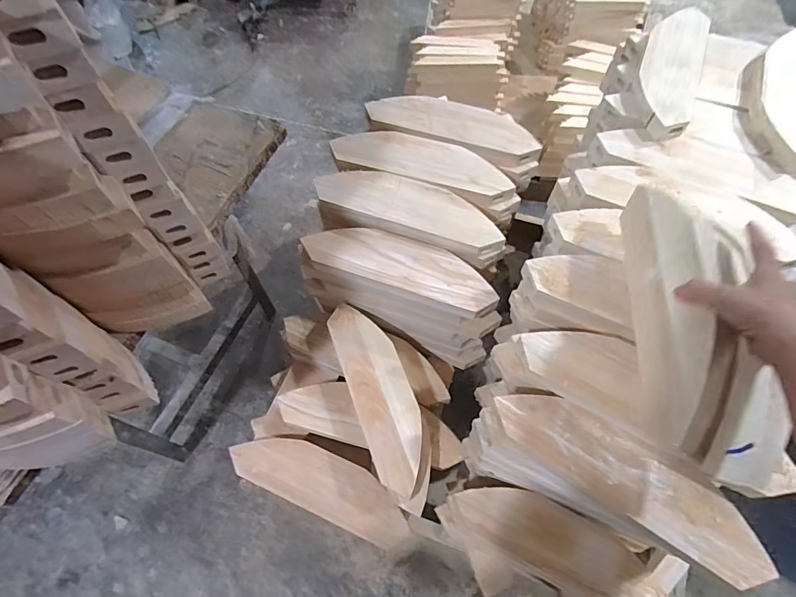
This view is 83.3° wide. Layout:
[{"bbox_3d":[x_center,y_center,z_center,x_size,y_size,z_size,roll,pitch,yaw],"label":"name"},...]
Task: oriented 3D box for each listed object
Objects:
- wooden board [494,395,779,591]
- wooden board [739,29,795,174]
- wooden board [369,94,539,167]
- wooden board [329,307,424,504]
[{"bbox_3d":[0.269,0.201,0.524,0.309,0.016,0.093,31,65,15],"label":"wooden board"},{"bbox_3d":[0.642,-0.340,0.741,0.113,0.043,0.312,20,63,10],"label":"wooden board"},{"bbox_3d":[0.106,-0.327,0.843,0.316,0.022,0.120,17,63,8],"label":"wooden board"},{"bbox_3d":[-0.025,0.147,0.718,0.099,0.018,0.313,-17,63,-10],"label":"wooden board"}]

